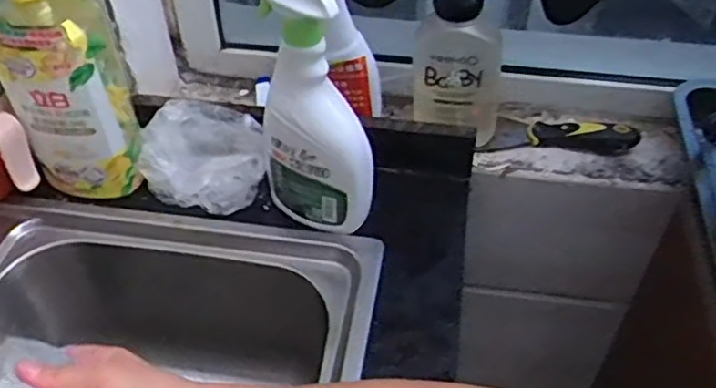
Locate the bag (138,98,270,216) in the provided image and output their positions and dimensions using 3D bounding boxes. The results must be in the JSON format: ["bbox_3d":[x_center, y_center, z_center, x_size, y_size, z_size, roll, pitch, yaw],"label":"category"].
[{"bbox_3d":[-0.153,-0.039,0.668,0.110,0.060,0.085,16,47,16],"label":"bag"}]

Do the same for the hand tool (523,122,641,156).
[{"bbox_3d":[0.236,-0.063,0.713,0.109,0.027,0.025,9,46,9],"label":"hand tool"}]

